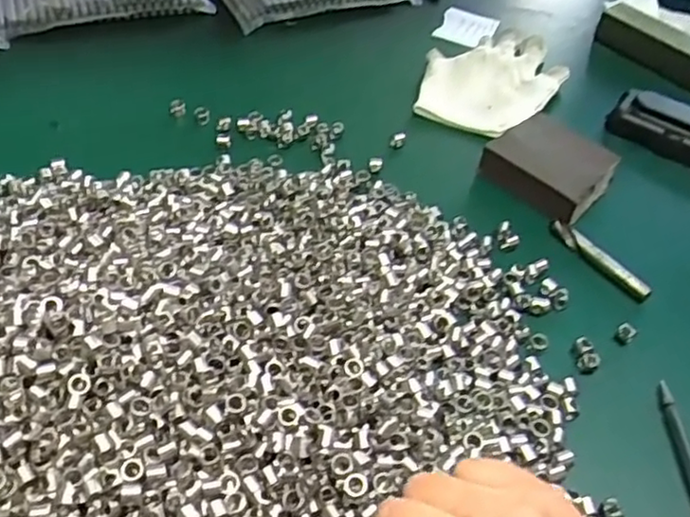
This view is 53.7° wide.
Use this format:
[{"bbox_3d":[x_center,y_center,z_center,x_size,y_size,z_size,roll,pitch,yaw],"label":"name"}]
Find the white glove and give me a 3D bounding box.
[{"bbox_3d":[0.127,-0.154,0.578,0.099,0.015,0.153,32,53,21],"label":"white glove"}]

